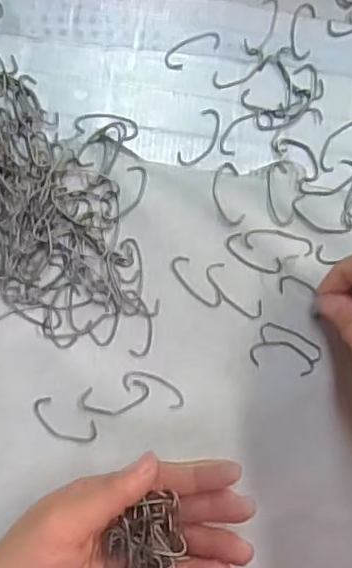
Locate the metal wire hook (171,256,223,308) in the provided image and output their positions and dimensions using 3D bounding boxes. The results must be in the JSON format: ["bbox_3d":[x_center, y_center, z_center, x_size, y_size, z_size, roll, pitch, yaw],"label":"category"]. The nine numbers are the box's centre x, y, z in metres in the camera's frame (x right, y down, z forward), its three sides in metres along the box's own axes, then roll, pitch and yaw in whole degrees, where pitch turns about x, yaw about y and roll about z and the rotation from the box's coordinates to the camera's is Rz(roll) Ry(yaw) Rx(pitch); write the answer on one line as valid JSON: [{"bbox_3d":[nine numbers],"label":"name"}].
[{"bbox_3d":[0.012,-0.001,0.349,0.013,0.004,0.037,-44,88,-7],"label":"metal wire hook"}]

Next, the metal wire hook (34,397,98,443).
[{"bbox_3d":[-0.062,0.077,0.335,0.038,0.004,0.017,28,82,0],"label":"metal wire hook"}]

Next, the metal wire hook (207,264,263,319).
[{"bbox_3d":[0.034,0.005,0.351,0.041,0.004,0.015,44,83,2],"label":"metal wire hook"}]

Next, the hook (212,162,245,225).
[{"bbox_3d":[0.030,-0.053,0.357,0.016,0.004,0.038,-8,84,-4],"label":"hook"}]

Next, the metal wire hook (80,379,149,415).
[{"bbox_3d":[-0.034,0.064,0.337,0.038,0.004,0.016,-8,84,-5],"label":"metal wire hook"}]

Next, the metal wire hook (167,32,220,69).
[{"bbox_3d":[0.010,-0.142,0.365,0.037,0.004,0.014,-29,86,-6],"label":"metal wire hook"}]

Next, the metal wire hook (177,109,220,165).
[{"bbox_3d":[0.016,-0.087,0.361,0.017,0.004,0.038,29,82,0],"label":"metal wire hook"}]

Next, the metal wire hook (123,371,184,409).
[{"bbox_3d":[-0.012,0.059,0.340,0.037,0.004,0.013,23,83,-1],"label":"metal wire hook"}]

